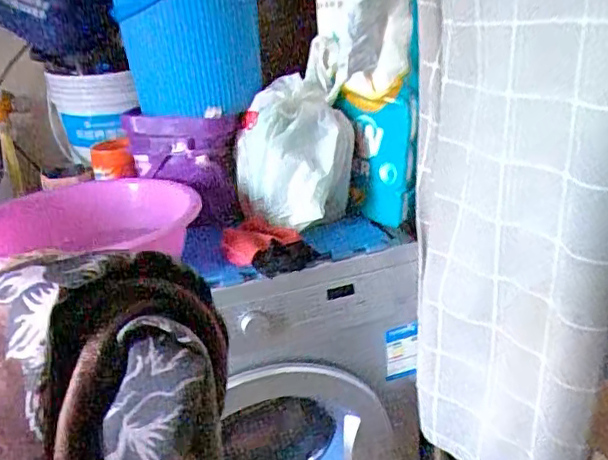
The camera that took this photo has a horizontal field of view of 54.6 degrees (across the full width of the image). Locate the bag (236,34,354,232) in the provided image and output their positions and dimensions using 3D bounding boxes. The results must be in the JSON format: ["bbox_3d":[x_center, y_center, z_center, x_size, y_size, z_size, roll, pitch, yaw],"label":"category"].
[{"bbox_3d":[-0.018,-0.159,1.018,0.204,0.253,0.193,5,23,4],"label":"bag"}]

